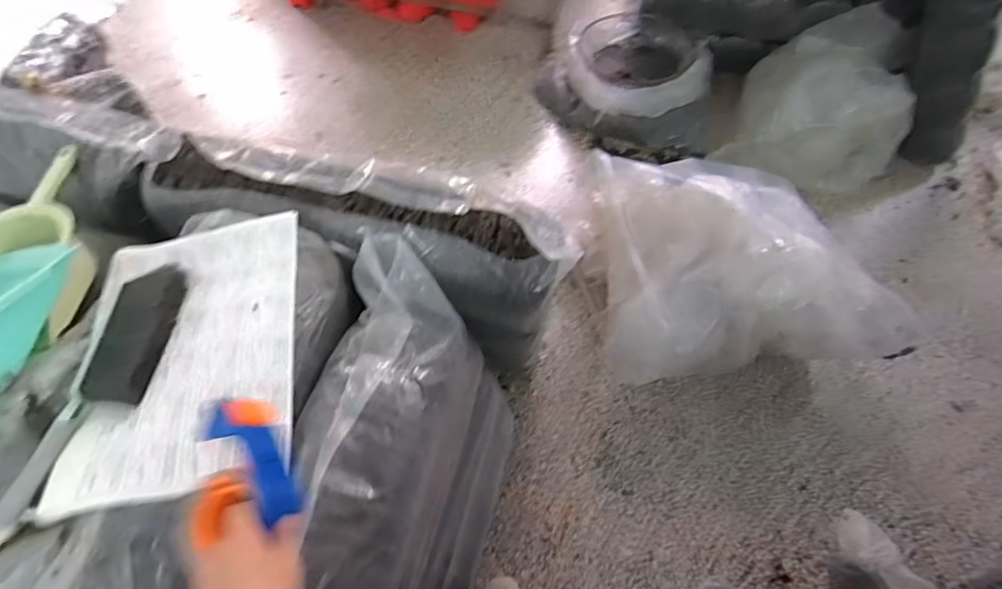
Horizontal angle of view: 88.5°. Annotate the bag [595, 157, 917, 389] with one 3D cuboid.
[{"bbox_3d":[0.682,-0.104,1.559,0.743,0.383,0.597,0,60,-2],"label":"bag"}]

